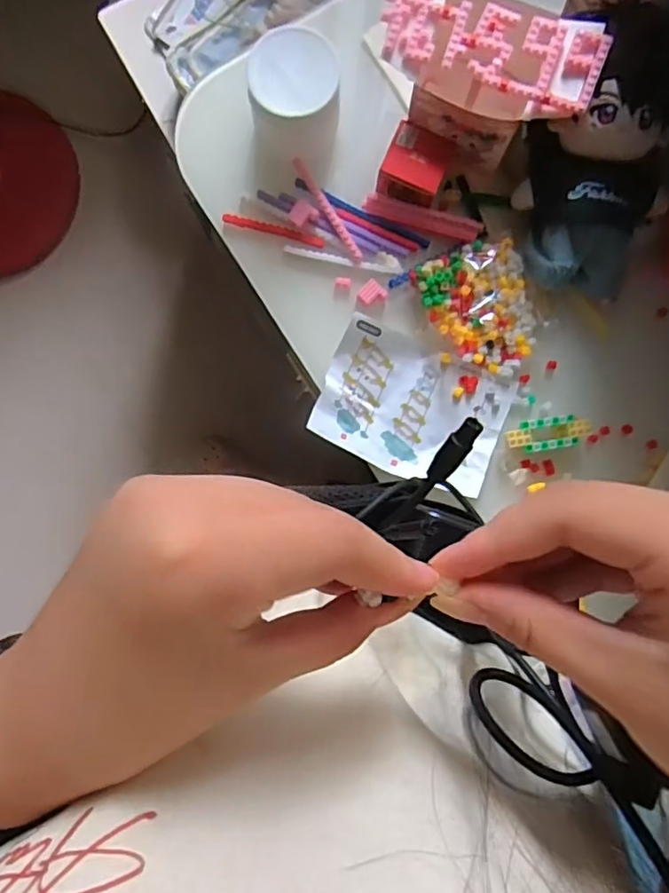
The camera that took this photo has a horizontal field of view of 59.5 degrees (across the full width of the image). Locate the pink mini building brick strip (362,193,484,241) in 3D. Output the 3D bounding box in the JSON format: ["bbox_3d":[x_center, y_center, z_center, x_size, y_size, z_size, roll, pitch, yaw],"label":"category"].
[{"bbox_3d":[0.080,-0.210,0.534,0.109,0.009,0.019,18,87,1],"label":"pink mini building brick strip"}]

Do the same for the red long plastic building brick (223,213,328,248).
[{"bbox_3d":[-0.055,-0.197,0.533,0.094,0.004,0.009,15,87,0],"label":"red long plastic building brick"}]

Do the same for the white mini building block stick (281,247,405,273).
[{"bbox_3d":[0.008,-0.170,0.534,0.107,0.009,0.007,11,87,0],"label":"white mini building block stick"}]

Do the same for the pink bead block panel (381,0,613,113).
[{"bbox_3d":[0.119,-0.309,0.448,0.171,0.011,0.062,21,88,4],"label":"pink bead block panel"}]

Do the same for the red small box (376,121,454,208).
[{"bbox_3d":[0.071,-0.247,0.518,0.053,0.036,0.048,20,87,1],"label":"red small box"}]

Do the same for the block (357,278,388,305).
[{"bbox_3d":[0.035,-0.137,0.529,0.023,0.007,0.022,40,88,2],"label":"block"}]

